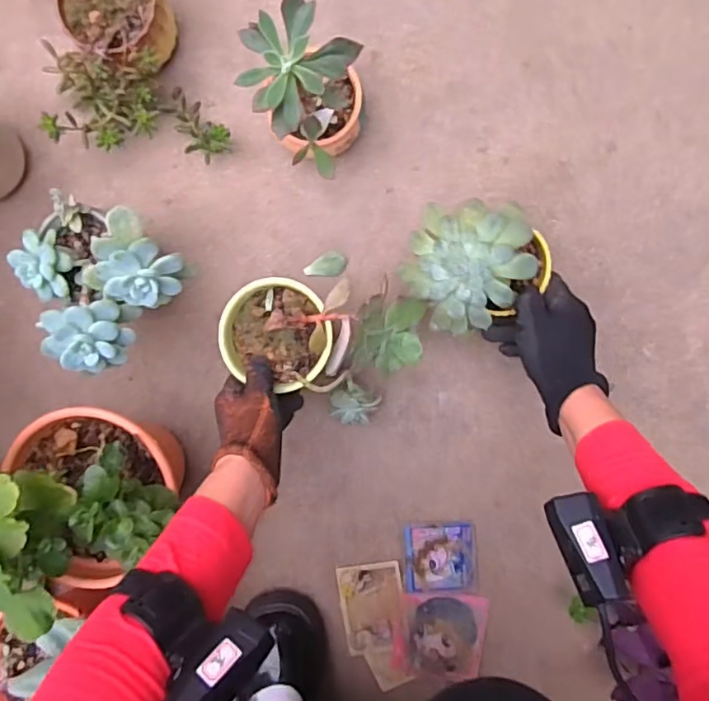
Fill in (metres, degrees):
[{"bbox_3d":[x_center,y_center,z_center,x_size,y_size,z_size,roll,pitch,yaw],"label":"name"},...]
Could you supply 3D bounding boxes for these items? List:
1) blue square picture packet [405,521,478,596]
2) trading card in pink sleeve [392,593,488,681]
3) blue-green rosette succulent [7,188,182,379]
[{"bbox_3d":[0.099,0.238,0.653,0.082,0.007,0.082,-1,92,1],"label":"blue square picture packet"},{"bbox_3d":[0.099,0.329,0.656,0.100,0.008,0.099,9,96,4],"label":"trading card in pink sleeve"},{"bbox_3d":[-0.241,-0.067,0.512,0.137,0.078,0.142,0,97,4],"label":"blue-green rosette succulent"}]

